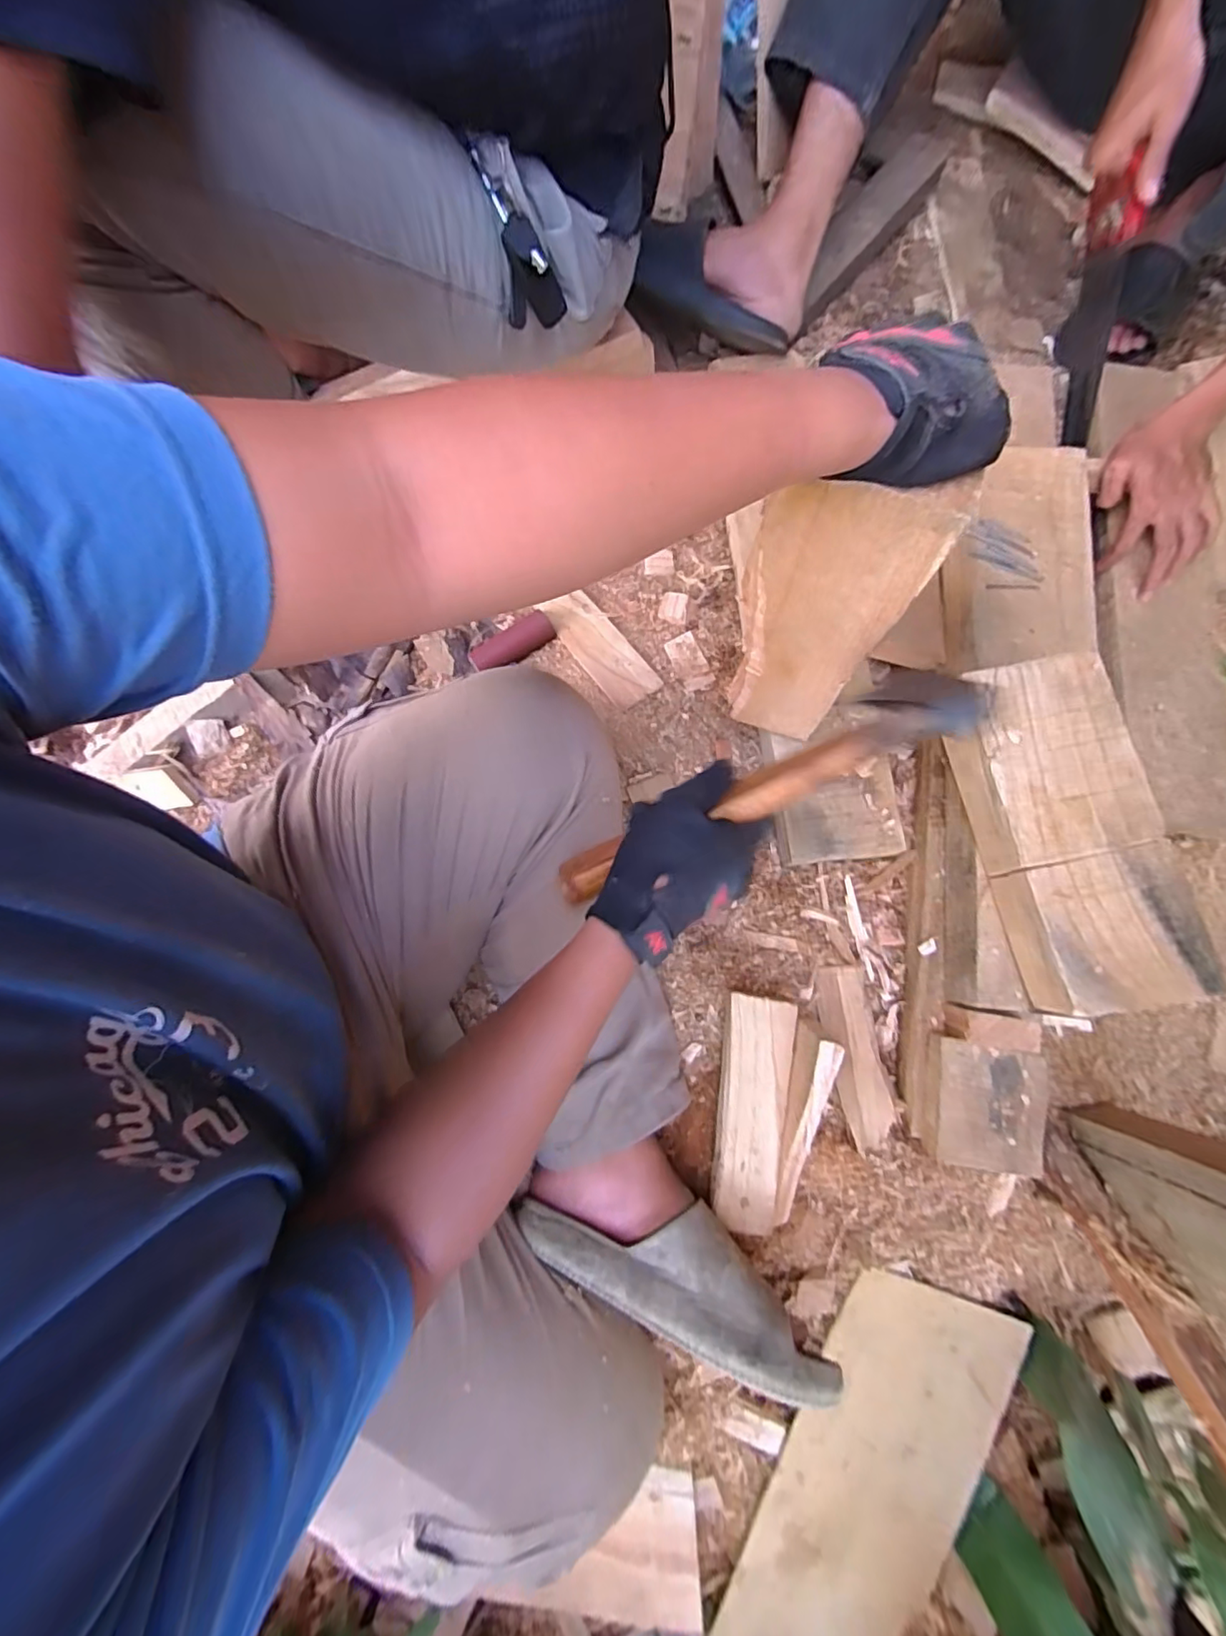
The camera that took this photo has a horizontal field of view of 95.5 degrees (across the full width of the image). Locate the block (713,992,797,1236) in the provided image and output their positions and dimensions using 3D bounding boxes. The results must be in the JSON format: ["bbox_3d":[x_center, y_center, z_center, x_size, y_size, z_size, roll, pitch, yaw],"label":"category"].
[{"bbox_3d":[0.134,0.283,0.539,0.062,0.035,0.212,7,78,3],"label":"block"}]

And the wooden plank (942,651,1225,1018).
[{"bbox_3d":[0.382,0.010,0.476,0.126,0.061,0.289,-12,78,-2],"label":"wooden plank"}]

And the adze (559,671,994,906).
[{"bbox_3d":[0.105,-0.020,0.421,0.318,0.062,0.055,-27,78,9],"label":"adze"}]

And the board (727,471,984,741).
[{"bbox_3d":[0.158,-0.155,0.460,0.111,0.263,0.023,21,69,6],"label":"board"}]

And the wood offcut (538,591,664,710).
[{"bbox_3d":[-0.016,-0.207,0.676,0.057,0.019,0.172,-36,79,-7],"label":"wood offcut"}]

